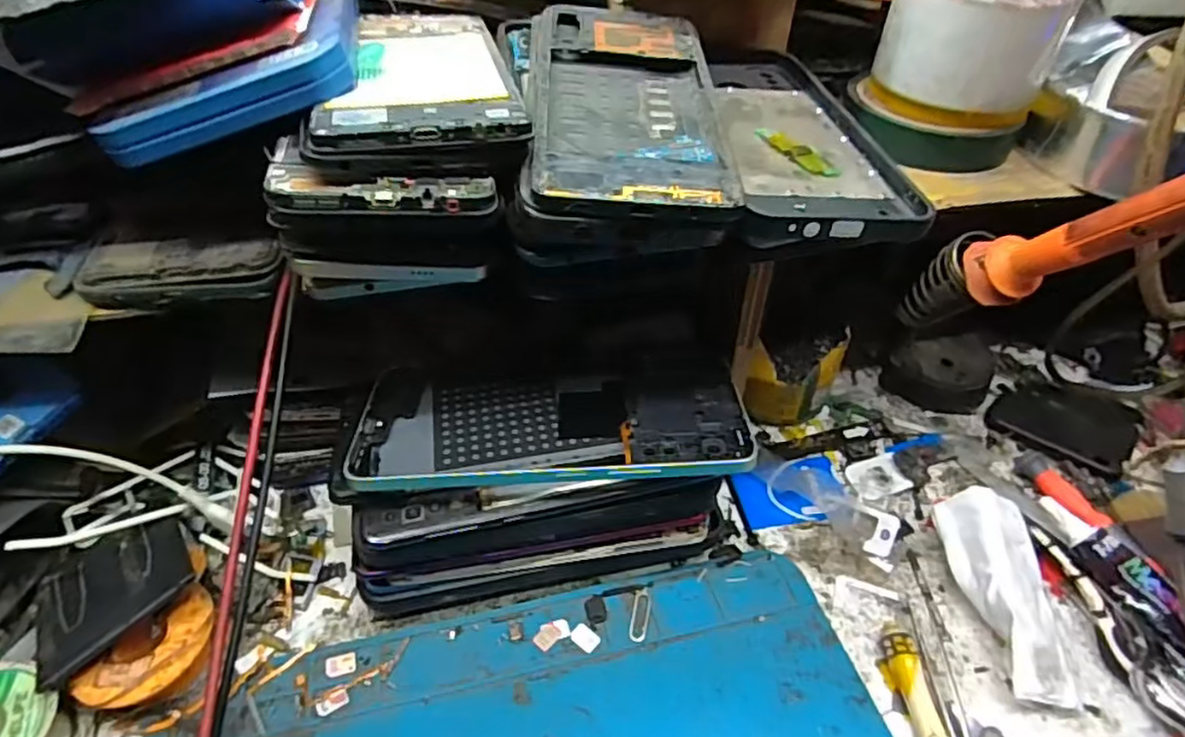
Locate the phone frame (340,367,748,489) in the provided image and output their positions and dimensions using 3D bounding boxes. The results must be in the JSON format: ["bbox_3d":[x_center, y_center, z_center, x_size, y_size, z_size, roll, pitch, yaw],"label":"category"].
[{"bbox_3d":[-0.018,0.024,0.295,0.166,0.014,0.071,0,41,-1],"label":"phone frame"}]

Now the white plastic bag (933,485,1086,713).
[{"bbox_3d":[0.195,0.102,0.307,0.039,0.036,0.094,-1,41,-2],"label":"white plastic bag"}]

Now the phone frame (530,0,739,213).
[{"bbox_3d":[0.014,-0.110,0.269,0.073,0.008,0.153,1,49,-5],"label":"phone frame"}]

